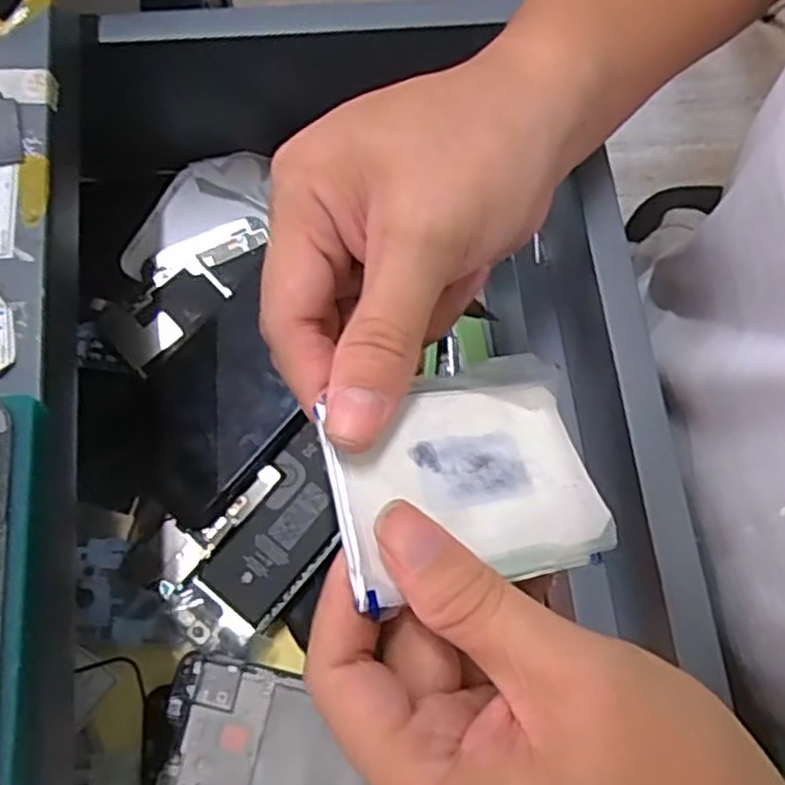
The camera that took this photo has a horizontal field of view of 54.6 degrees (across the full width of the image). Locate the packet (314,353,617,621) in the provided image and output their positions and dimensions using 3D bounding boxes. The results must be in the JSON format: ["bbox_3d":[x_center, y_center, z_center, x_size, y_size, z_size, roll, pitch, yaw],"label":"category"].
[{"bbox_3d":[0.022,0.024,0.234,0.083,0.009,0.068,-5,66,-22],"label":"packet"}]

